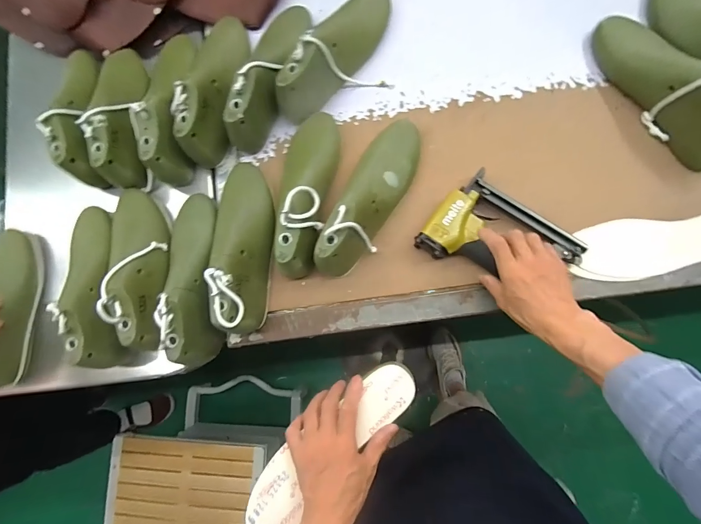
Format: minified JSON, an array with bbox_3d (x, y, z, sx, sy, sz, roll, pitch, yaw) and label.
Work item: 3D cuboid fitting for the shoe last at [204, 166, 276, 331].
[{"bbox_3d":[-0.166,-0.026,0.514,0.084,0.115,0.261,0,84,7],"label":"shoe last"}]

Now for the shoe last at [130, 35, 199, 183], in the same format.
[{"bbox_3d":[-0.286,-0.263,0.564,0.077,0.092,0.260,-2,80,7],"label":"shoe last"}]

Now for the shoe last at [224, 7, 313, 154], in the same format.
[{"bbox_3d":[-0.132,-0.306,0.550,0.083,0.095,0.254,9,82,8],"label":"shoe last"}]

